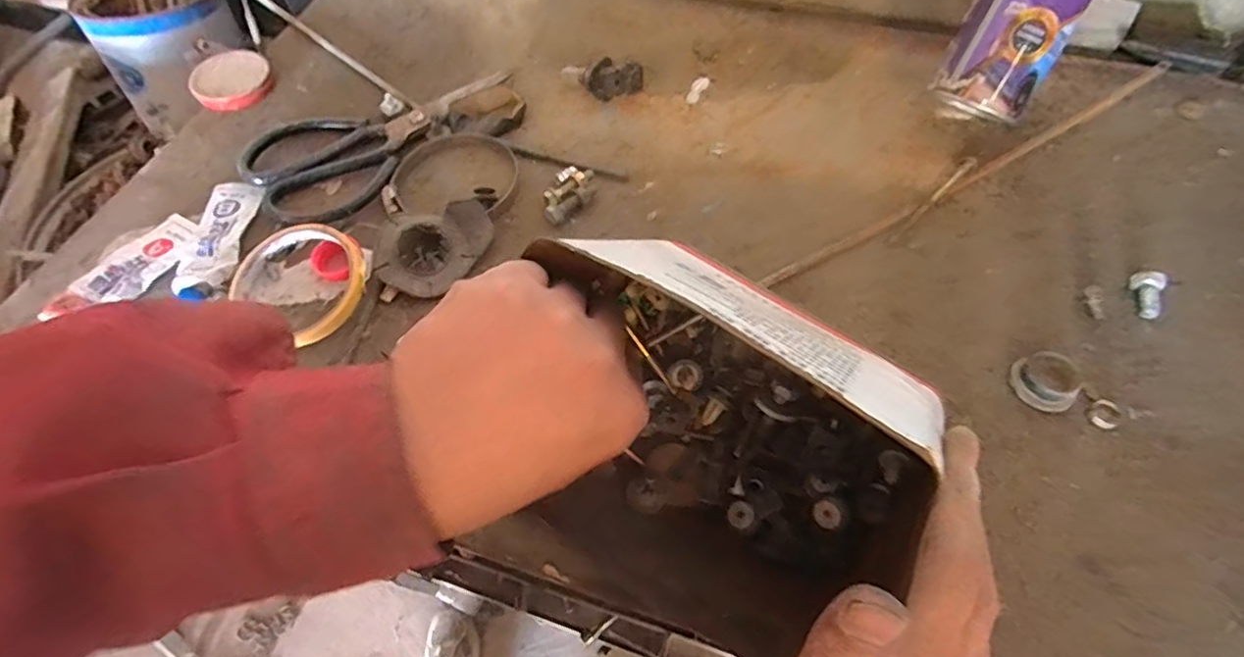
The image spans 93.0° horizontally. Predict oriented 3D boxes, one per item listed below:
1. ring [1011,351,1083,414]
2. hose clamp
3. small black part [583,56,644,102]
[{"bbox_3d":[0.250,0.028,0.342,0.041,0.014,0.034,-26,62,-12],"label":"ring"},{"bbox_3d":[-0.126,-0.115,0.437,0.096,0.014,0.093,-1,59,2],"label":"hose clamp"},{"bbox_3d":[-0.006,-0.199,0.475,0.047,0.032,0.025,-4,59,0],"label":"small black part"}]

